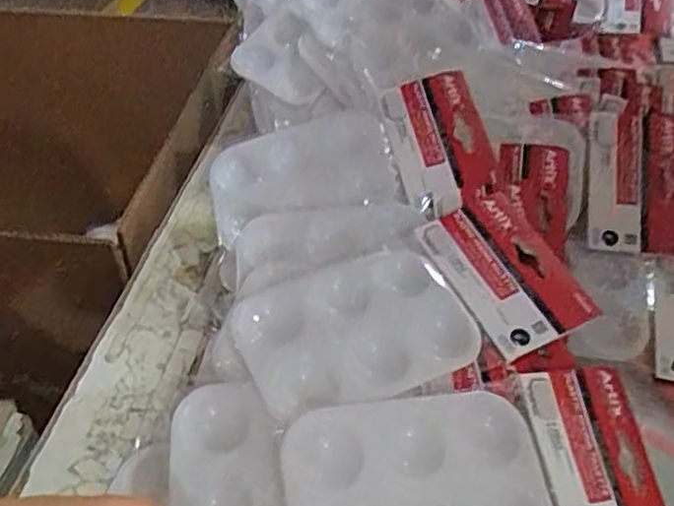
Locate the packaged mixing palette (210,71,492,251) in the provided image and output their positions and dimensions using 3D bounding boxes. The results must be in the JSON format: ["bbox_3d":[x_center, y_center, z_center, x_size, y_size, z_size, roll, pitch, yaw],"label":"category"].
[{"bbox_3d":[0.004,-0.056,0.458,0.187,0.017,0.096,-15,63,8],"label":"packaged mixing palette"}]

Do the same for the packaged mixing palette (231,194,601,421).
[{"bbox_3d":[0.038,0.027,0.376,0.186,0.023,0.096,-16,43,-15],"label":"packaged mixing palette"}]

